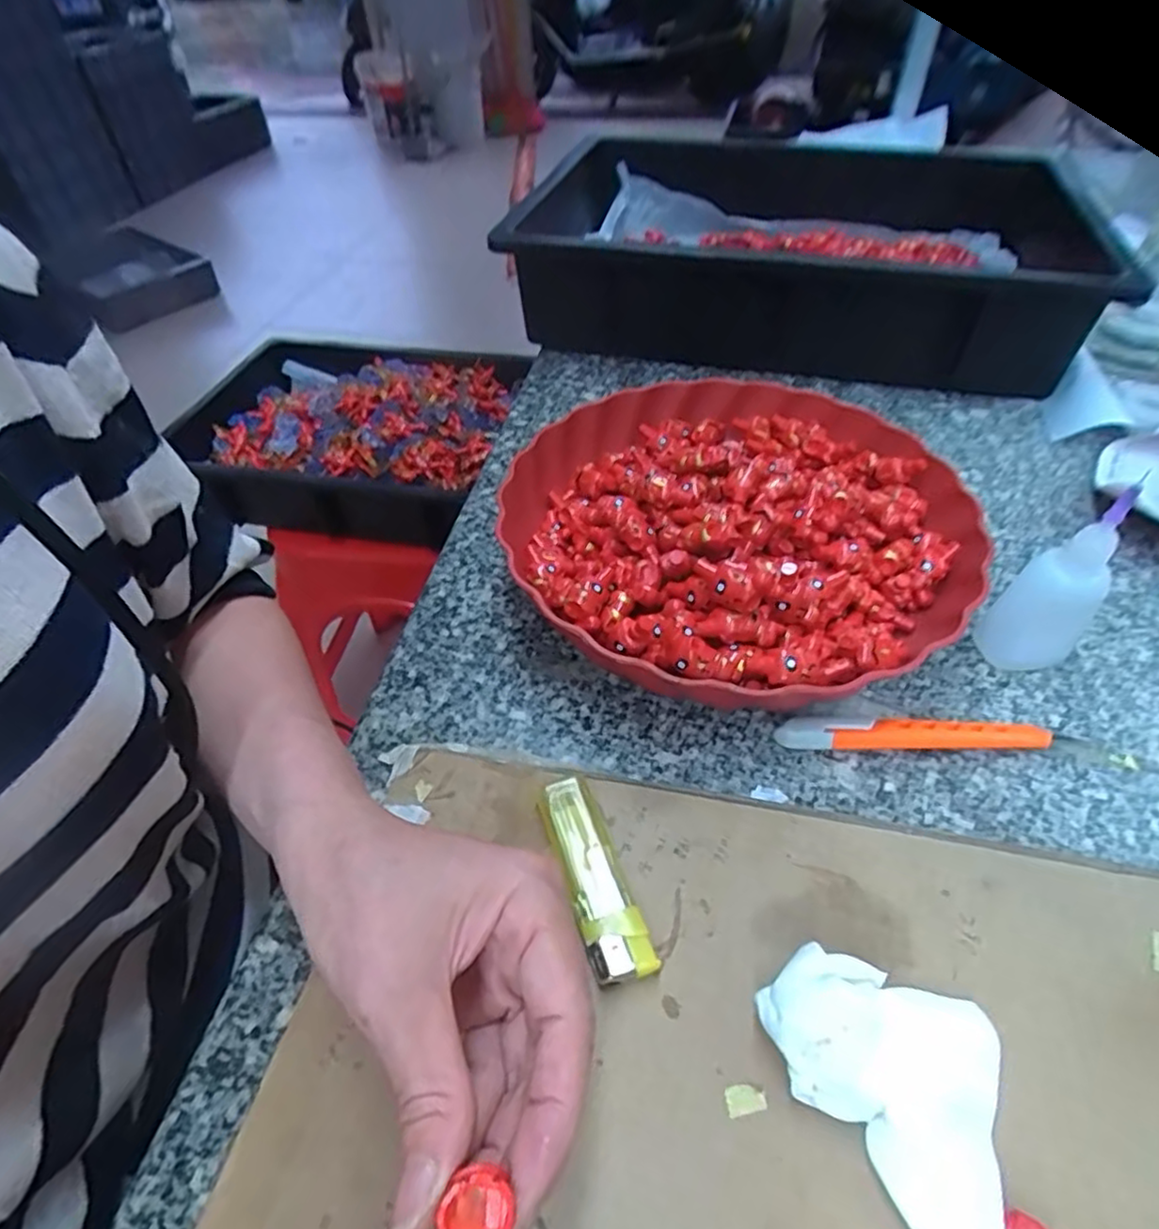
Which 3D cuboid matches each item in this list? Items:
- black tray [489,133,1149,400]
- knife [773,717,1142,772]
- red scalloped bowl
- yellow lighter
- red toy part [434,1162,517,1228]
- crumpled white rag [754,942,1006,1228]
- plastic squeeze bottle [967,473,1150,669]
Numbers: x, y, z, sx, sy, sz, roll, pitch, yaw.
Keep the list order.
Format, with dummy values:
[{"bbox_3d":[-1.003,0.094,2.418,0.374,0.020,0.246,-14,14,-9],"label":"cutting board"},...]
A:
[{"bbox_3d":[0.185,-0.331,0.606,0.448,0.110,0.354,7,47,9],"label":"black tray"},{"bbox_3d":[0.169,0.056,0.303,0.156,0.016,0.015,1,47,3],"label":"knife"},{"bbox_3d":[0.082,-0.049,0.365,0.231,0.070,0.234,-1,47,1],"label":"red scalloped bowl"},{"bbox_3d":[0.005,0.102,0.259,0.021,0.013,0.077,-16,48,-12],"label":"yellow lighter"},{"bbox_3d":[-0.023,0.136,0.151,0.016,0.006,0.015,-1,47,1],"label":"red toy part"},{"bbox_3d":[0.091,0.148,0.204,0.073,0.026,0.073,13,49,15],"label":"crumpled white rag"},{"bbox_3d":[0.219,-0.012,0.308,0.027,0.095,0.030,-10,47,-7],"label":"plastic squeeze bottle"}]

